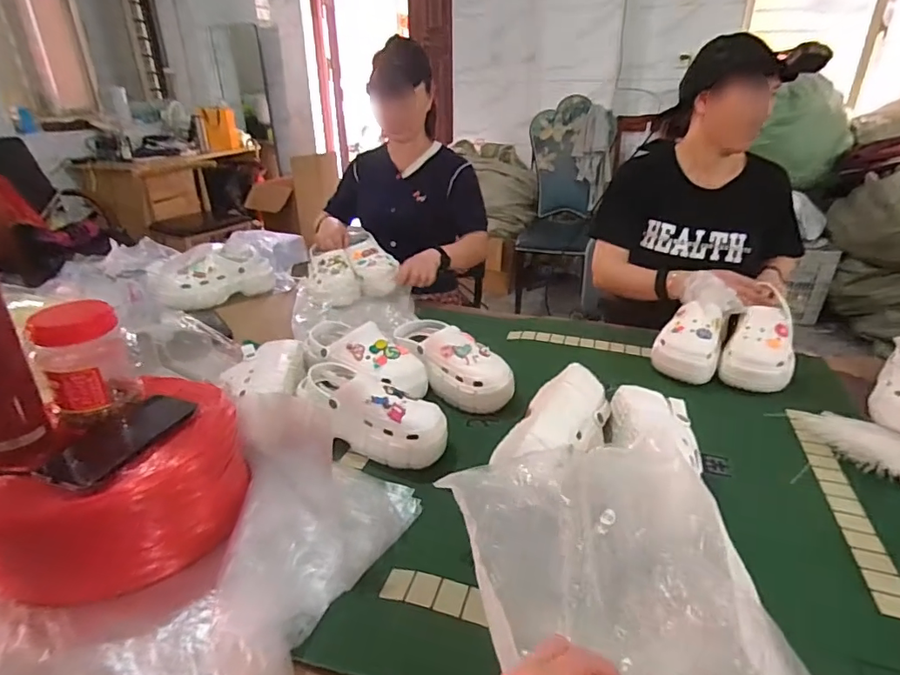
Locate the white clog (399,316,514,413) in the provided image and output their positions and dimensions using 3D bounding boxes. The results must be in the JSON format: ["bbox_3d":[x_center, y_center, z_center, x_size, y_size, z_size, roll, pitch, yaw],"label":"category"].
[{"bbox_3d":[0.005,0.038,0.902,0.242,0.090,0.100,36,42,30],"label":"white clog"}]

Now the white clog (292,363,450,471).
[{"bbox_3d":[-0.120,0.106,0.773,0.236,0.103,0.101,17,31,31],"label":"white clog"}]

